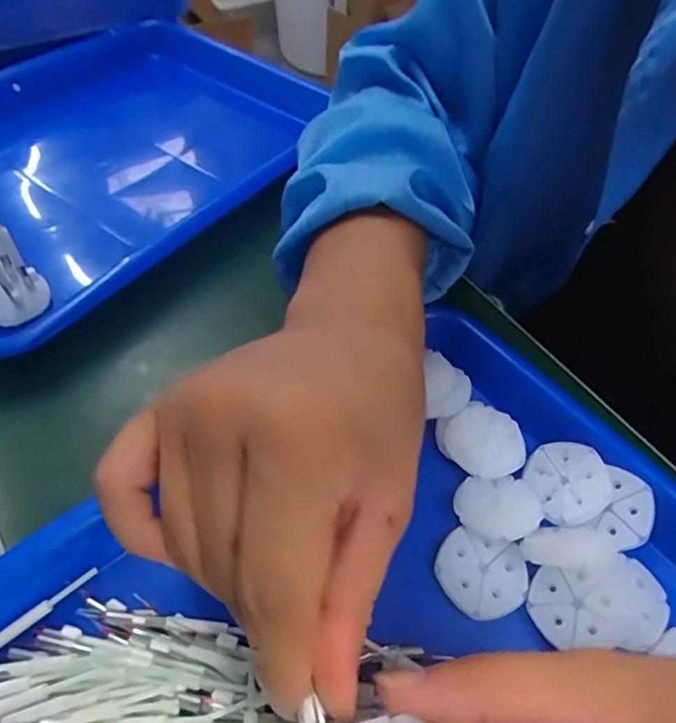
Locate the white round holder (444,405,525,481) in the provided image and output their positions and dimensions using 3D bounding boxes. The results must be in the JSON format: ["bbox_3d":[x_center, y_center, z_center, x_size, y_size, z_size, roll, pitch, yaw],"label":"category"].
[{"bbox_3d":[0.073,0.041,0.277,0.037,0.009,0.035,2,53,-2],"label":"white round holder"}]

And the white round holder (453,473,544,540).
[{"bbox_3d":[0.073,0.067,0.256,0.037,0.010,0.033,2,53,-2],"label":"white round holder"}]

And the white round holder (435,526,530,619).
[{"bbox_3d":[0.063,0.093,0.243,0.038,0.005,0.034,15,53,8],"label":"white round holder"}]

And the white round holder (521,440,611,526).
[{"bbox_3d":[0.109,0.055,0.264,0.035,0.005,0.038,-32,56,6],"label":"white round holder"}]

